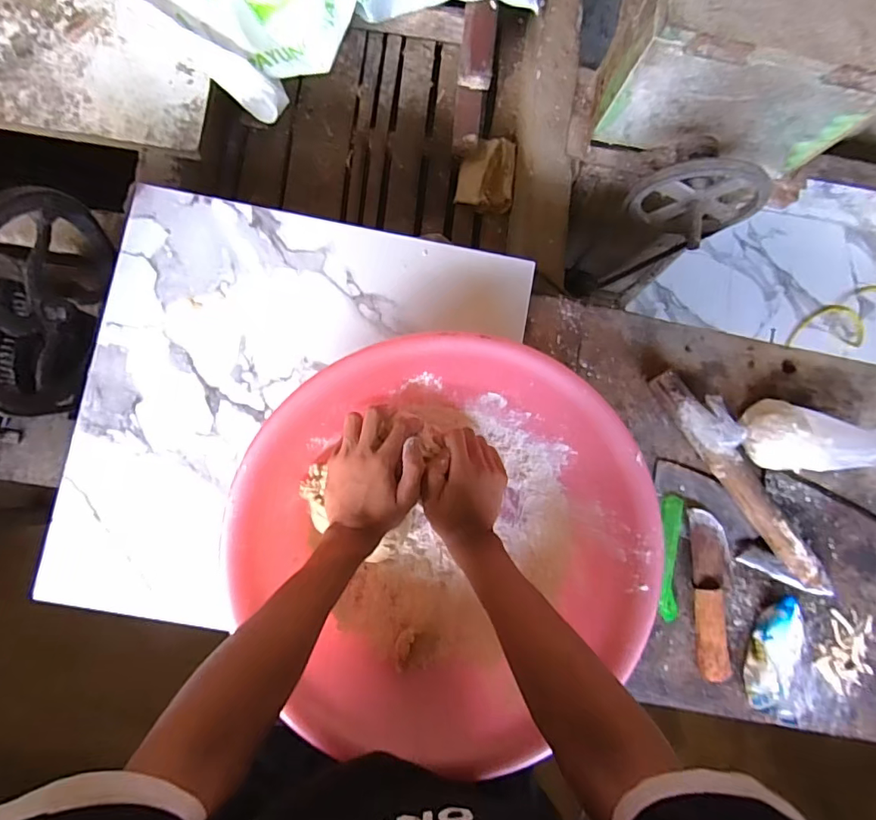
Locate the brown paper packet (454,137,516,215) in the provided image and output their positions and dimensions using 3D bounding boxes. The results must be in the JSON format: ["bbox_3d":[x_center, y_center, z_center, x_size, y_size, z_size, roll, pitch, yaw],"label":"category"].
[{"bbox_3d":[0.099,-0.477,1.032,0.112,0.039,0.138,5,83,-5],"label":"brown paper packet"}]

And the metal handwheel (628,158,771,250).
[{"bbox_3d":[0.414,-0.313,0.818,0.193,0.173,0.071,4,80,21],"label":"metal handwheel"}]

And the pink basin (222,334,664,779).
[{"bbox_3d":[0.009,0.130,0.549,0.387,0.132,0.390,1,84,-6],"label":"pink basin"}]

